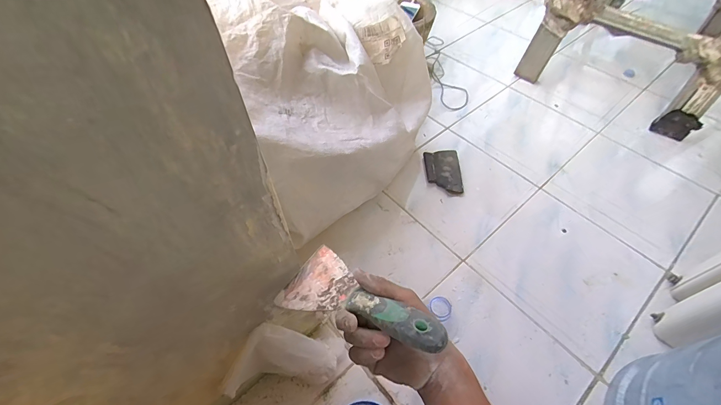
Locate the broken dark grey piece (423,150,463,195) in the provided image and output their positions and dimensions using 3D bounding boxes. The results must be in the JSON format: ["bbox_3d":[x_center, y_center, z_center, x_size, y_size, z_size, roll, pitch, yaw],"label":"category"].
[{"bbox_3d":[0.216,-0.083,0.870,0.087,0.016,0.146,-2,53,1],"label":"broken dark grey piece"}]

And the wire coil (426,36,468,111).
[{"bbox_3d":[0.275,-0.445,1.134,0.114,0.050,0.359,-9,53,-4],"label":"wire coil"}]

